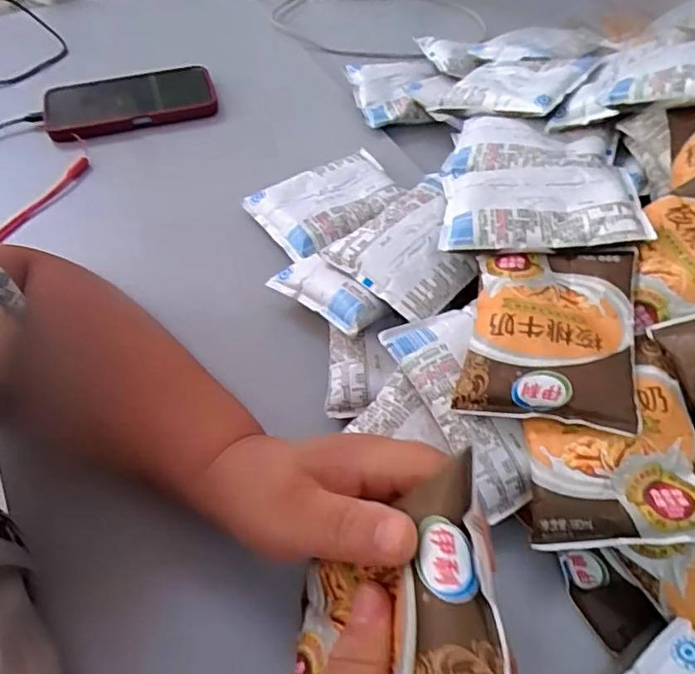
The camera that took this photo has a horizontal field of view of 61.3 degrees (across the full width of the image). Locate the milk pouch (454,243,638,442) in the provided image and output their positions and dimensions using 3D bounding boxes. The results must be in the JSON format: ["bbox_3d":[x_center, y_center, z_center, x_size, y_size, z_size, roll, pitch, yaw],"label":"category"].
[{"bbox_3d":[0.123,-0.004,0.355,0.093,0.028,0.122,12,55,8],"label":"milk pouch"}]

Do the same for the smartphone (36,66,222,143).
[{"bbox_3d":[-0.228,-0.249,0.617,0.172,0.019,0.092,-12,55,-9],"label":"smartphone"}]

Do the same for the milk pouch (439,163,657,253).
[{"bbox_3d":[0.132,-0.090,0.410,0.127,0.025,0.091,-1,51,12],"label":"milk pouch"}]

